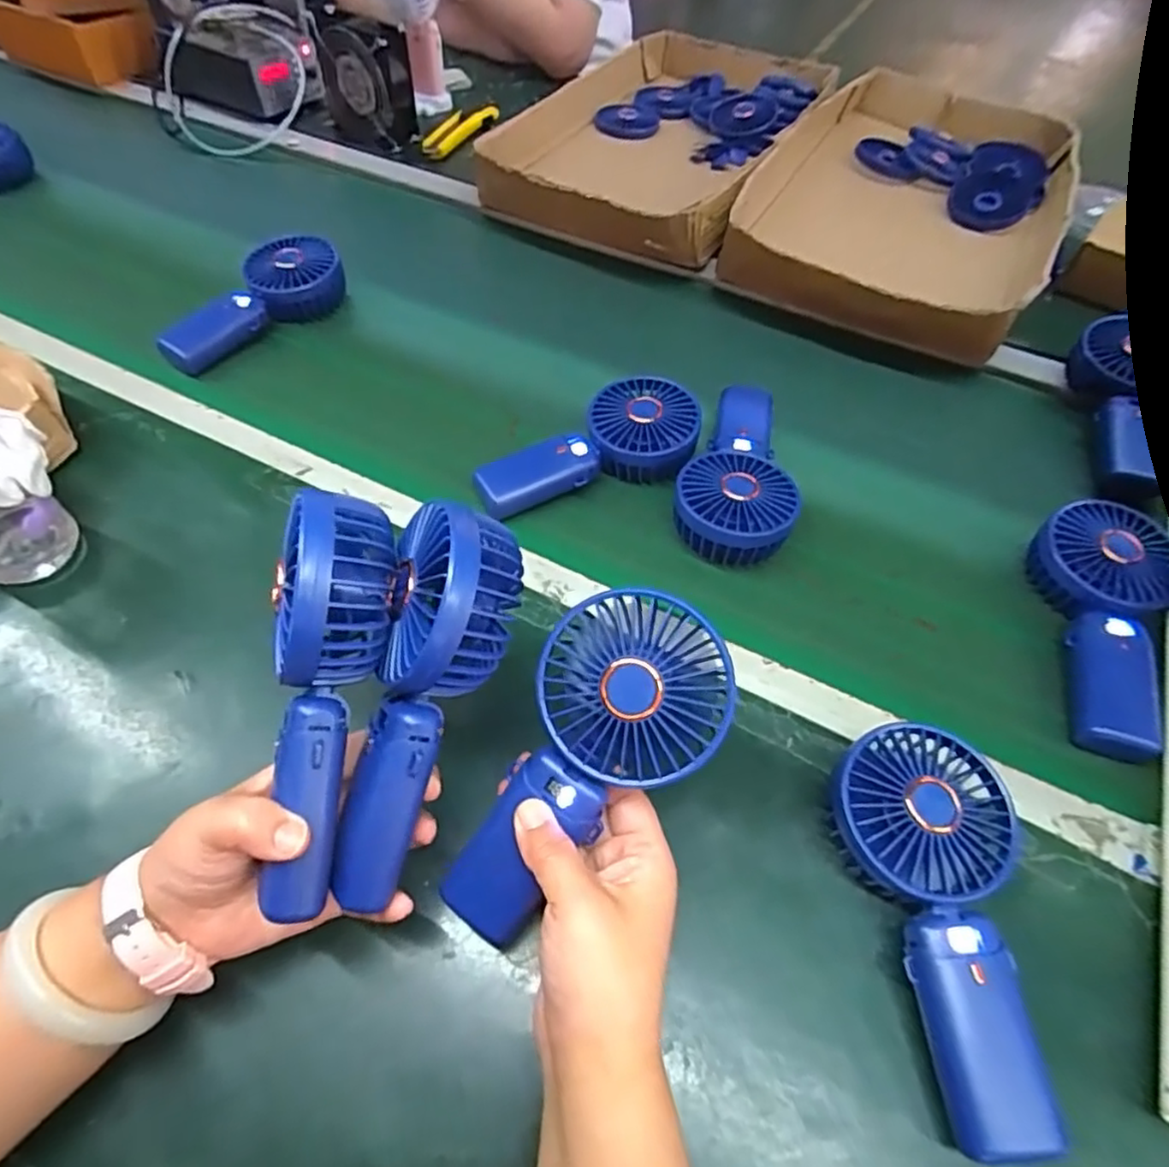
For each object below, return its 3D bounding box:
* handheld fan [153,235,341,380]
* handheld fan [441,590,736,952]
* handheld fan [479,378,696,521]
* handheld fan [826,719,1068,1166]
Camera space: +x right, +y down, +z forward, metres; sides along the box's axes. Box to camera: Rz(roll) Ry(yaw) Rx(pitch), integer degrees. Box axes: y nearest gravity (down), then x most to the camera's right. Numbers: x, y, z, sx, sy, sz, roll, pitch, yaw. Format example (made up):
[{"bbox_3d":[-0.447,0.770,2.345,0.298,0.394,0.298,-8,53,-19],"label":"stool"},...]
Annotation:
[{"bbox_3d":[-0.311,-0.263,0.630,0.174,0.048,0.065,-39,64,-24],"label":"handheld fan"},{"bbox_3d":[-0.003,0.088,0.316,0.081,0.053,0.181,38,93,22],"label":"handheld fan"},{"bbox_3d":[0.006,-0.111,0.528,0.172,0.046,0.089,-16,57,-12],"label":"handheld fan"},{"bbox_3d":[0.182,0.163,0.334,0.082,0.050,0.177,-9,56,-7],"label":"handheld fan"}]

